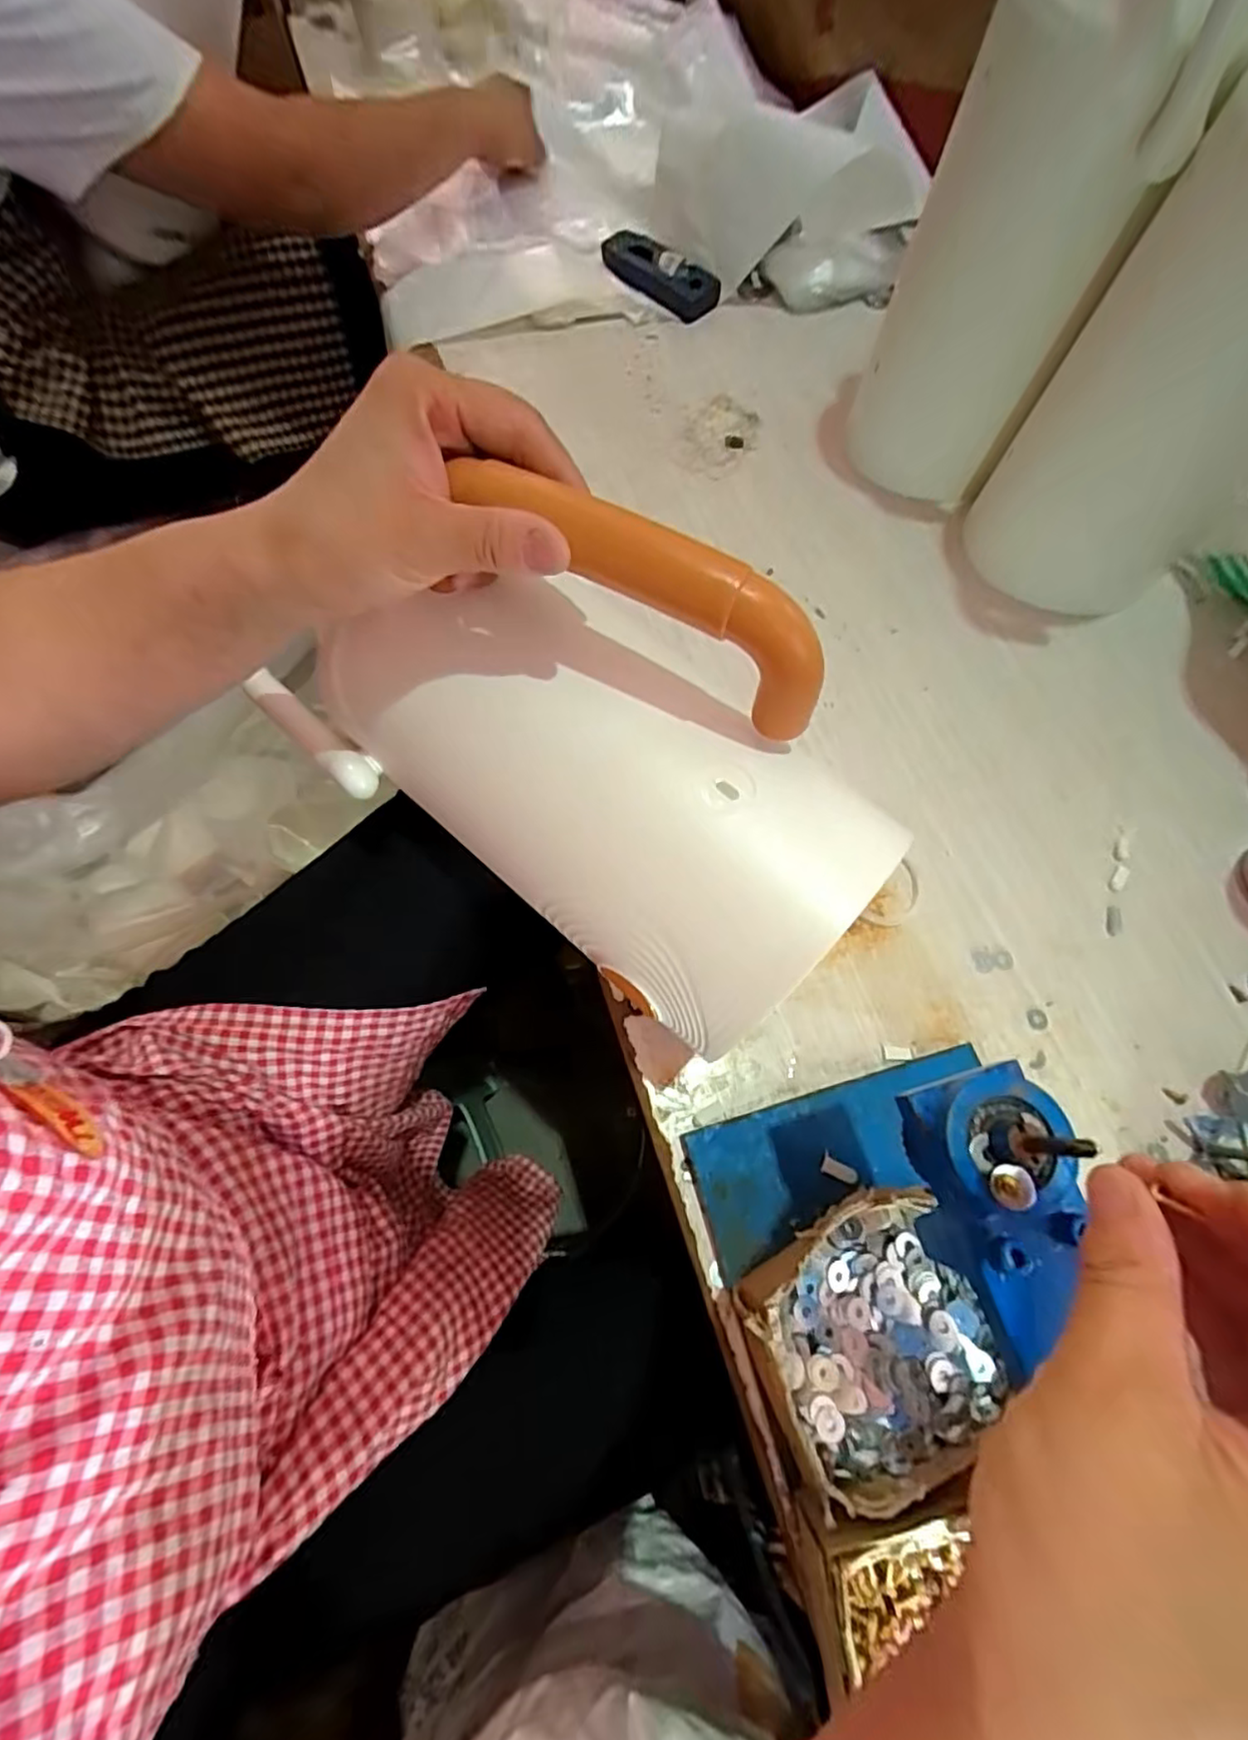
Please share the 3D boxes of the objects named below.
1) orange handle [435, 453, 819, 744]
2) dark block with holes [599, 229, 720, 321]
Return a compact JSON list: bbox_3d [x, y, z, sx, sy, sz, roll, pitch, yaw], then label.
[{"bbox_3d":[0.012,-0.109,0.245,0.162,0.051,0.024,31,73,-7],"label":"orange handle"},{"bbox_3d":[0.036,-0.619,0.669,0.140,0.034,0.040,43,76,13],"label":"dark block with holes"}]

